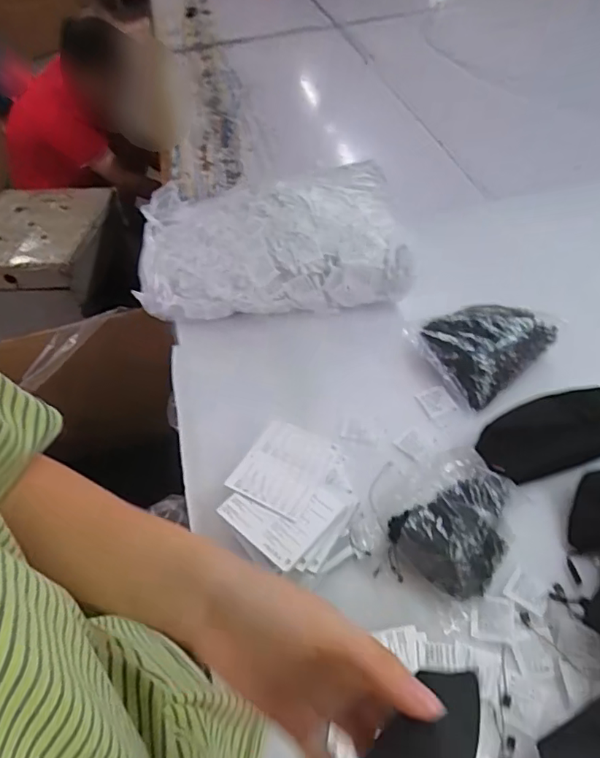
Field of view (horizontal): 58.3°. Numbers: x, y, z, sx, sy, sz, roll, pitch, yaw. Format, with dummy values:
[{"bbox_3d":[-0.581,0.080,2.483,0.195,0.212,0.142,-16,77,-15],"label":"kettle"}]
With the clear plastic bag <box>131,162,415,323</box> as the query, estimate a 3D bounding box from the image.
[{"bbox_3d":[-0.059,-0.222,0.877,0.421,0.127,0.275,-3,48,5],"label":"clear plastic bag"}]

